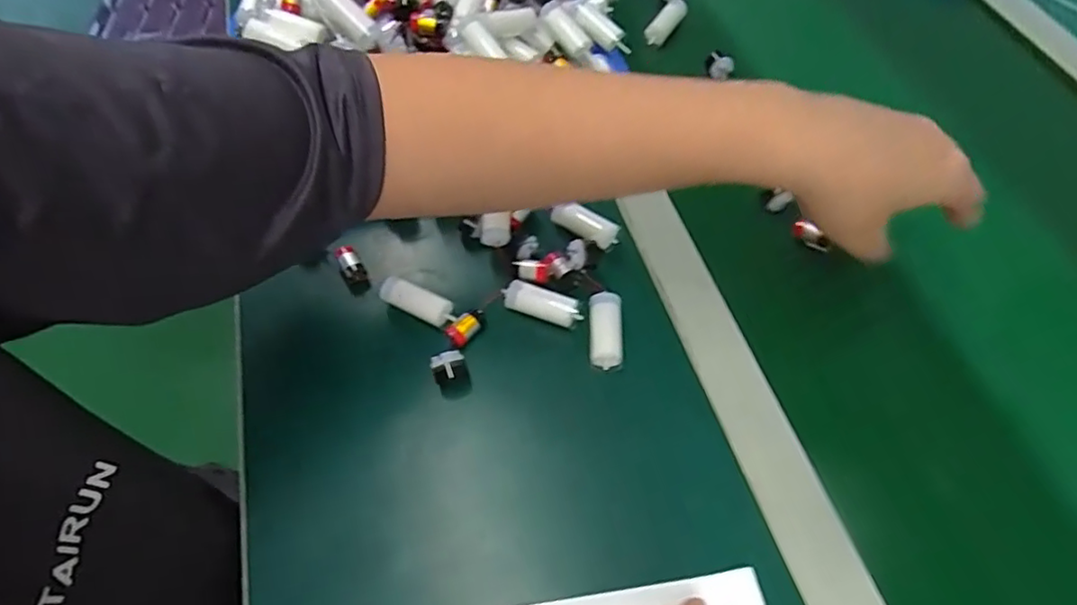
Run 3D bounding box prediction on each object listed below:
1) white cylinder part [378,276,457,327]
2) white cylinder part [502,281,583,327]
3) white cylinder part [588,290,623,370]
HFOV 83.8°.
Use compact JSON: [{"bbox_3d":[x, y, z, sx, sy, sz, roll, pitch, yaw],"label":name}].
[{"bbox_3d":[-0.084,0.002,0.423,0.056,0.021,0.017,23,63,14],"label":"white cylinder part"},{"bbox_3d":[0.003,0.002,0.418,0.054,0.018,0.018,16,61,10],"label":"white cylinder part"},{"bbox_3d":[0.045,0.021,0.406,0.022,0.025,0.051,2,60,2],"label":"white cylinder part"}]

